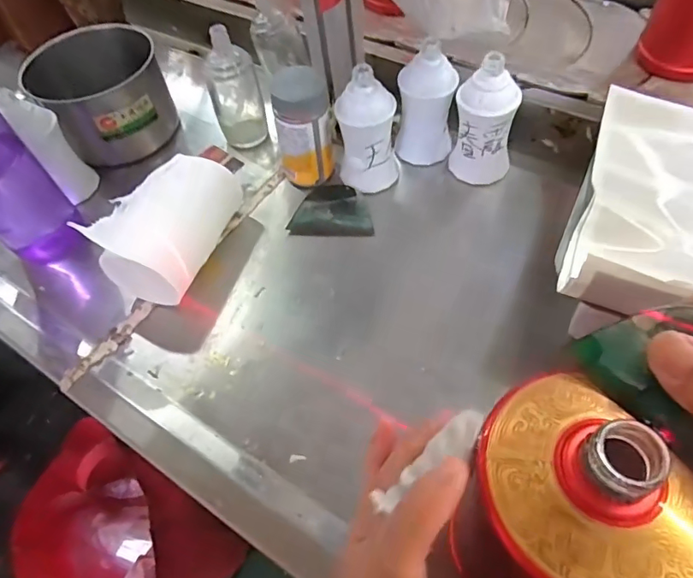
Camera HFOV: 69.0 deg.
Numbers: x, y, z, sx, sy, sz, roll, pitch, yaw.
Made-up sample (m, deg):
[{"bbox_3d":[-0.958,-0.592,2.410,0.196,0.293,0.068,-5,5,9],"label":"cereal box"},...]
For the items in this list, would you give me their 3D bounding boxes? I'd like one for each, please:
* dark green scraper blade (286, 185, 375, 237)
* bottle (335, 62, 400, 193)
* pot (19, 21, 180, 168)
[{"bbox_3d":[-0.014,-0.080,0.507,0.080,0.019,0.054,2,59,5],"label":"dark green scraper blade"},{"bbox_3d":[0.022,-0.148,0.482,0.056,0.111,0.048,-37,63,-17],"label":"bottle"},{"bbox_3d":[-0.264,-0.211,0.559,0.130,0.096,0.113,-35,63,-16],"label":"pot"}]

